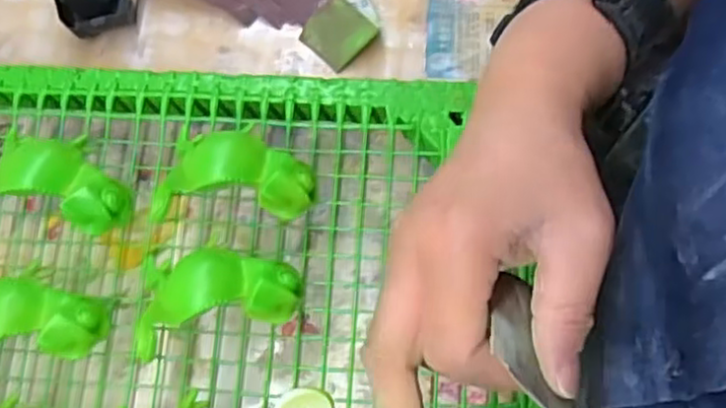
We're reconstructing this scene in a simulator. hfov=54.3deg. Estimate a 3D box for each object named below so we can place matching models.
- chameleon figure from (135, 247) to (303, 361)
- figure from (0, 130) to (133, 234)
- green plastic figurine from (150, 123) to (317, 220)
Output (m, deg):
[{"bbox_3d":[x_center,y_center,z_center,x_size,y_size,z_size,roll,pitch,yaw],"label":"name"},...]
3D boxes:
[{"bbox_3d":[-0.086,0.049,0.386,0.098,0.030,0.050,-11,72,12],"label":"chameleon figure"},{"bbox_3d":[-0.180,-0.013,0.412,0.093,0.045,0.050,14,73,6],"label":"figure"},{"bbox_3d":[-0.075,-0.022,0.409,0.096,0.042,0.057,5,73,3],"label":"green plastic figurine"}]

